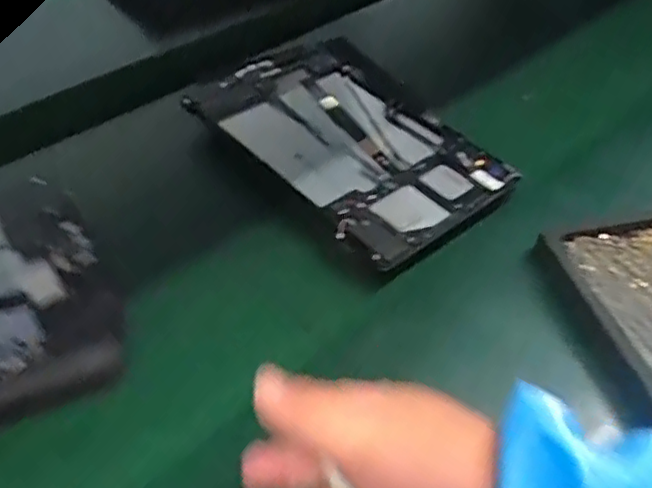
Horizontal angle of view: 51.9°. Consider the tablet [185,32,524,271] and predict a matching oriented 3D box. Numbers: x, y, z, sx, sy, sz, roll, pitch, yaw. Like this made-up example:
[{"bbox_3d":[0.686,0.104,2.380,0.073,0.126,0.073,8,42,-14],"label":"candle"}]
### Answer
[{"bbox_3d":[0.021,-0.088,0.533,0.162,0.014,0.245,-31,55,-29],"label":"tablet"}]

